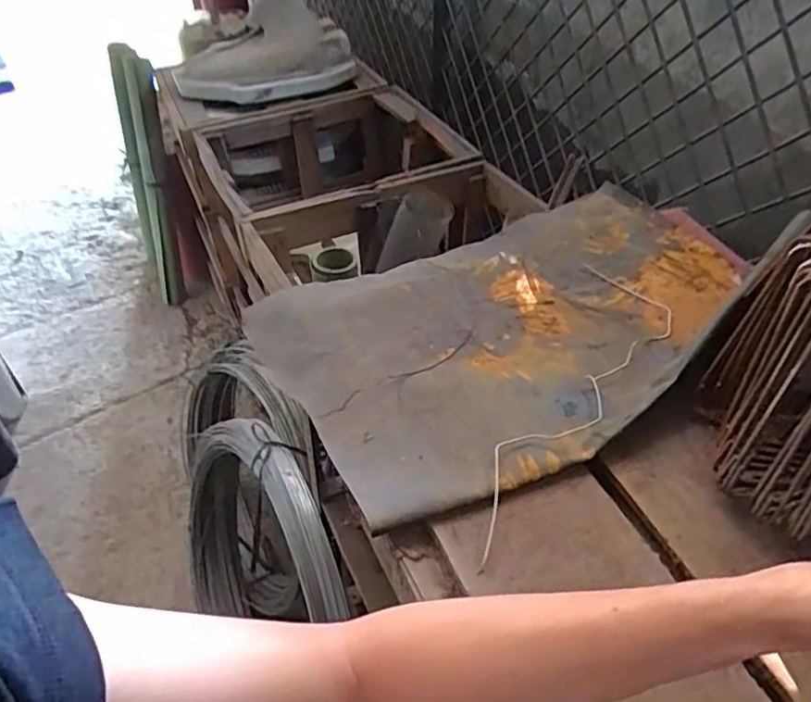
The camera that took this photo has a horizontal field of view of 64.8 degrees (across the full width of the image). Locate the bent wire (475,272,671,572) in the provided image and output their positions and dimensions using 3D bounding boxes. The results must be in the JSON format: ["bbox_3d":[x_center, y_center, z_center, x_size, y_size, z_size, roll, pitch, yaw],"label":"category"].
[{"bbox_3d":[0.186,0.037,0.644,0.113,0.030,0.445,18,47,19],"label":"bent wire"}]

